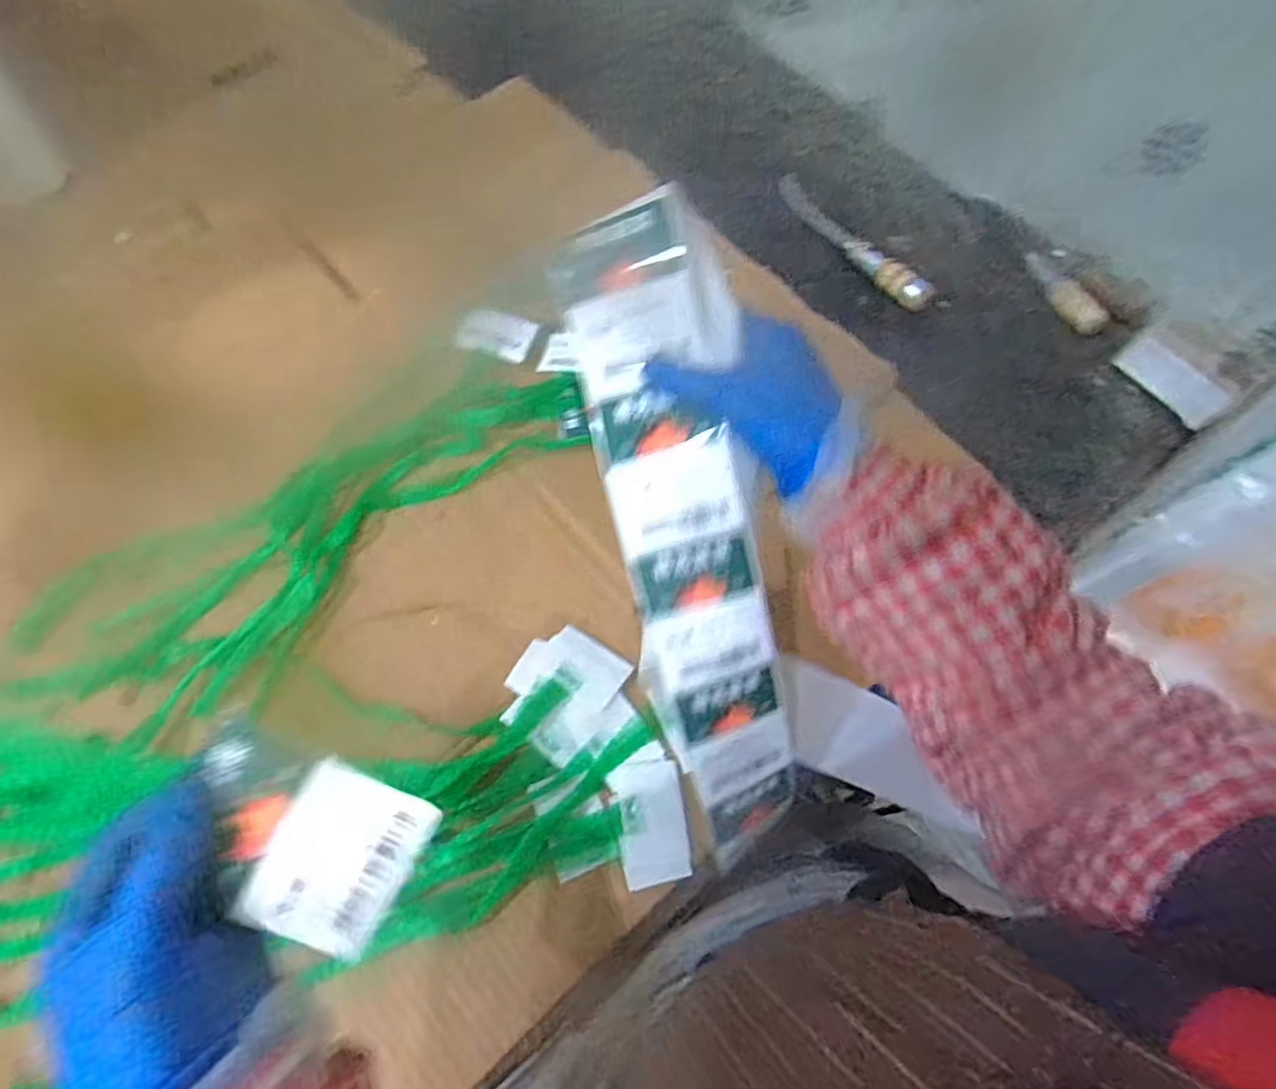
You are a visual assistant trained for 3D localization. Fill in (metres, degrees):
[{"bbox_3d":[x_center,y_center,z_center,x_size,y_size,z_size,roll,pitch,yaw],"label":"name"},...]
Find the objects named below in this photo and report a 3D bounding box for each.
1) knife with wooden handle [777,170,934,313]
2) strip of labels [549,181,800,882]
[{"bbox_3d":[0.203,-0.294,0.653,0.027,0.030,0.205,-31,69,-14],"label":"knife with wooden handle"},{"bbox_3d":[0.032,0.012,0.364,0.075,0.037,0.360,-15,105,-7],"label":"strip of labels"}]

